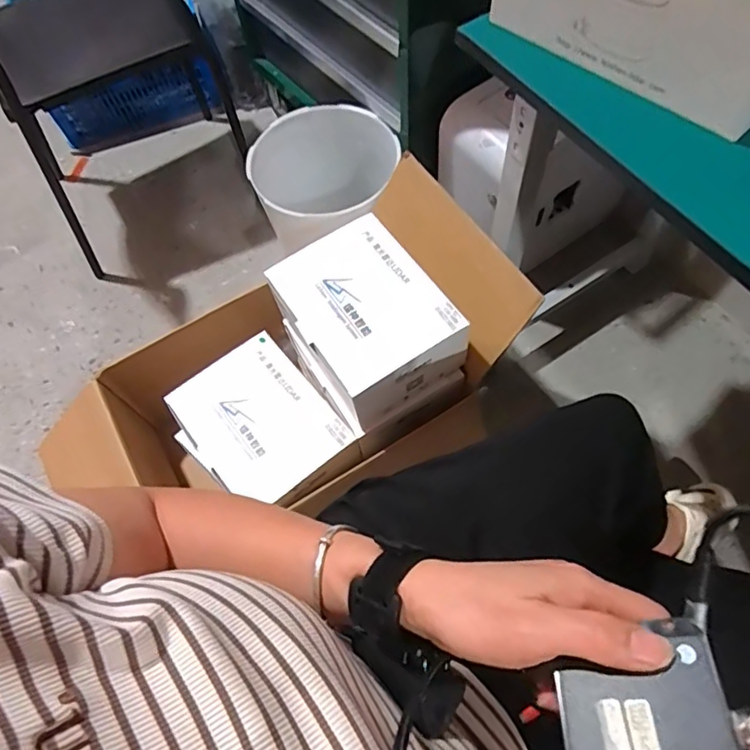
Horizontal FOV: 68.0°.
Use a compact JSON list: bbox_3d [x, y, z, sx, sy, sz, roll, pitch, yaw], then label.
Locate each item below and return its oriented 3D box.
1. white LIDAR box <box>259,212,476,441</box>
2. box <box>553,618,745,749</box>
[{"bbox_3d":[-0.018,-0.082,0.881,0.208,0.146,0.267,-32,66,-12],"label":"white LIDAR box"},{"bbox_3d":[0.119,0.158,0.244,0.068,0.025,0.081,-11,47,21],"label":"box"}]

